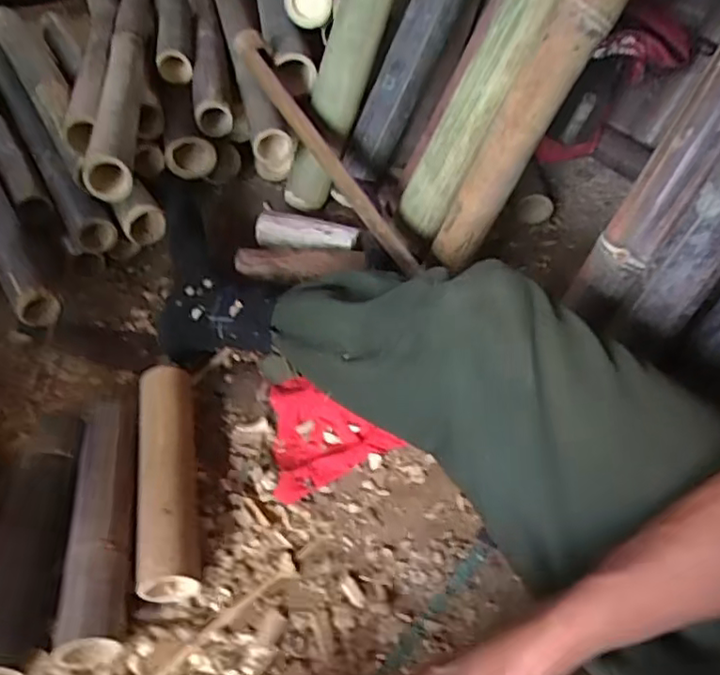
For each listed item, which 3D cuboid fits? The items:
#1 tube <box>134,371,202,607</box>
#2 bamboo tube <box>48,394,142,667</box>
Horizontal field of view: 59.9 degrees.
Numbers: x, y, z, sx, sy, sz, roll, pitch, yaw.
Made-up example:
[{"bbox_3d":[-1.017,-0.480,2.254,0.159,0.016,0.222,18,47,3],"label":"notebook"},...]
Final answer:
[{"bbox_3d":[-0.203,0.144,0.672,0.059,0.064,0.255,-7,49,-8],"label":"tube"},{"bbox_3d":[-0.264,0.176,0.639,0.064,0.063,0.280,-6,49,-8],"label":"bamboo tube"}]

